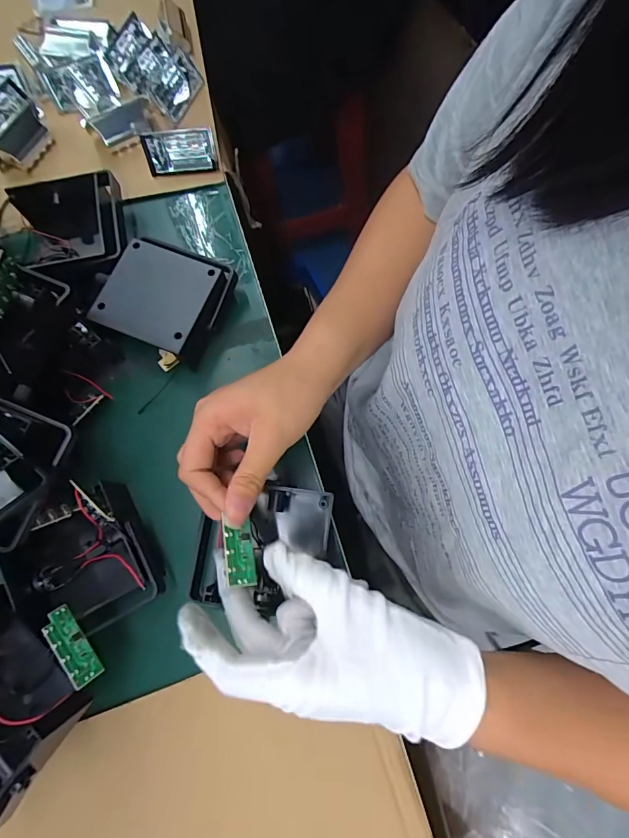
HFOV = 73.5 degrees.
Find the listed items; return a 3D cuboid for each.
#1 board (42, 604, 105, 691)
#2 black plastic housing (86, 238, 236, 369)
[{"bbox_3d":[-0.150,0.139,0.260,0.048,0.004,0.017,52,40,11],"label":"board"},{"bbox_3d":[-0.124,-0.099,0.356,0.093,0.041,0.090,19,76,6],"label":"black plastic housing"}]

